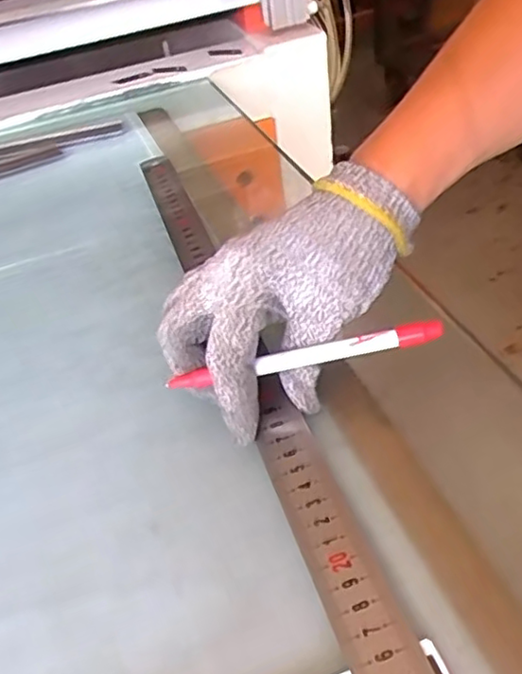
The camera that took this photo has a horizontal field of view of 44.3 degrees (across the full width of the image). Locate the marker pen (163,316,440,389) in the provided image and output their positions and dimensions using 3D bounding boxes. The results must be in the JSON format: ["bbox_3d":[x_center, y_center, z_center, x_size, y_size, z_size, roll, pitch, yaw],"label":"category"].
[{"bbox_3d":[0.021,0.010,0.318,0.137,0.010,0.006,-12,38,7],"label":"marker pen"}]

